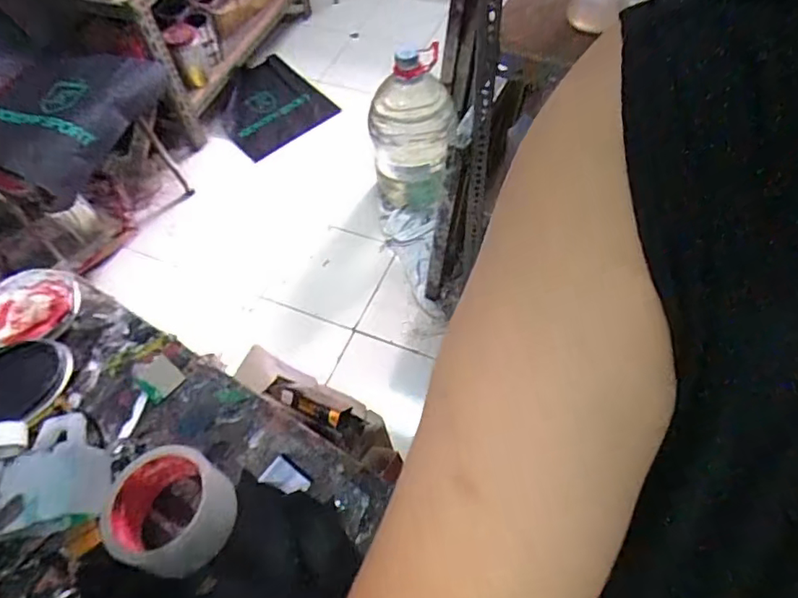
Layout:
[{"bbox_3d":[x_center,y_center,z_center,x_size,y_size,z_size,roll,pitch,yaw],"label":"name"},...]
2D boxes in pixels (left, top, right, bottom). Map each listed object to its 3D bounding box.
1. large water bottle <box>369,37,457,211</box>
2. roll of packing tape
[{"bbox_3d":[0.034,-0.489,1.595,0.246,0.432,0.246,-3,57,3],"label":"large water bottle"},{"bbox_3d":[-0.191,0.173,0.457,0.108,0.056,0.094,-8,57,0],"label":"roll of packing tape"}]

